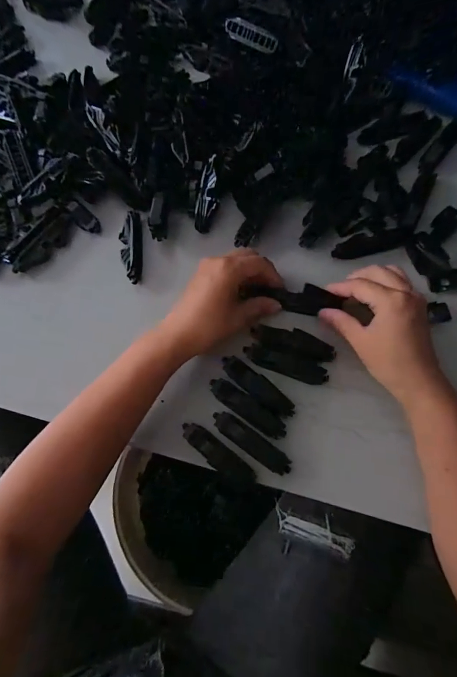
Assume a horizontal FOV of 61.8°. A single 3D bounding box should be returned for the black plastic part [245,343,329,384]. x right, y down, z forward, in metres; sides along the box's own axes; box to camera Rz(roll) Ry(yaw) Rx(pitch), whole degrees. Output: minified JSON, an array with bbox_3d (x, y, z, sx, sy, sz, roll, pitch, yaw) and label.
[{"bbox_3d":[0.055,0.024,0.366,0.081,0.006,0.022,17,77,5],"label":"black plastic part"}]

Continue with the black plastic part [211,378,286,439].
[{"bbox_3d":[0.018,0.065,0.357,0.081,0.004,0.020,34,79,9],"label":"black plastic part"}]

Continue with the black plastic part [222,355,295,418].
[{"bbox_3d":[0.027,0.045,0.358,0.079,0.006,0.020,37,80,9],"label":"black plastic part"}]

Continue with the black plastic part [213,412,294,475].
[{"bbox_3d":[0.021,0.095,0.350,0.080,0.004,0.020,34,79,9],"label":"black plastic part"}]

